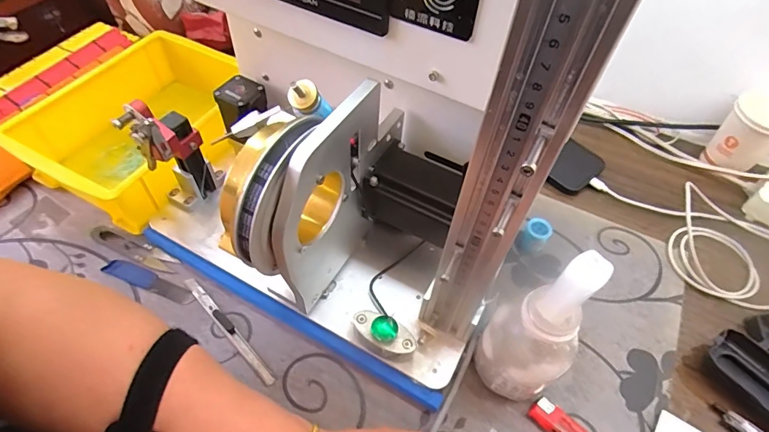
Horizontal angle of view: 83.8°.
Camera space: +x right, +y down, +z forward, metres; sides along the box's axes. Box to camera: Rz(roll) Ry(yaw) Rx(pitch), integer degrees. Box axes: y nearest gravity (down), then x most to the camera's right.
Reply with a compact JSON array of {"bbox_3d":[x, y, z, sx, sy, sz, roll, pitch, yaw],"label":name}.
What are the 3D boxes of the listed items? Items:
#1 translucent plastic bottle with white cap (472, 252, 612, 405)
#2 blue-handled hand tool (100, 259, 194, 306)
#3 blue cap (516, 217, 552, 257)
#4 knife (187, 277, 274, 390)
[{"bbox_3d":[0.114,0.094,0.330,0.050,0.181,0.061,-33,61,-24],"label":"translucent plastic bottle with white cap"},{"bbox_3d":[-0.244,0.067,0.444,0.102,0.005,0.020,19,55,12],"label":"blue-handled hand tool"},{"bbox_3d":[0.170,0.021,0.481,0.027,0.028,0.035,31,58,19],"label":"blue cap"},{"bbox_3d":[-0.154,0.109,0.419,0.146,0.006,0.011,39,61,24],"label":"knife"}]

